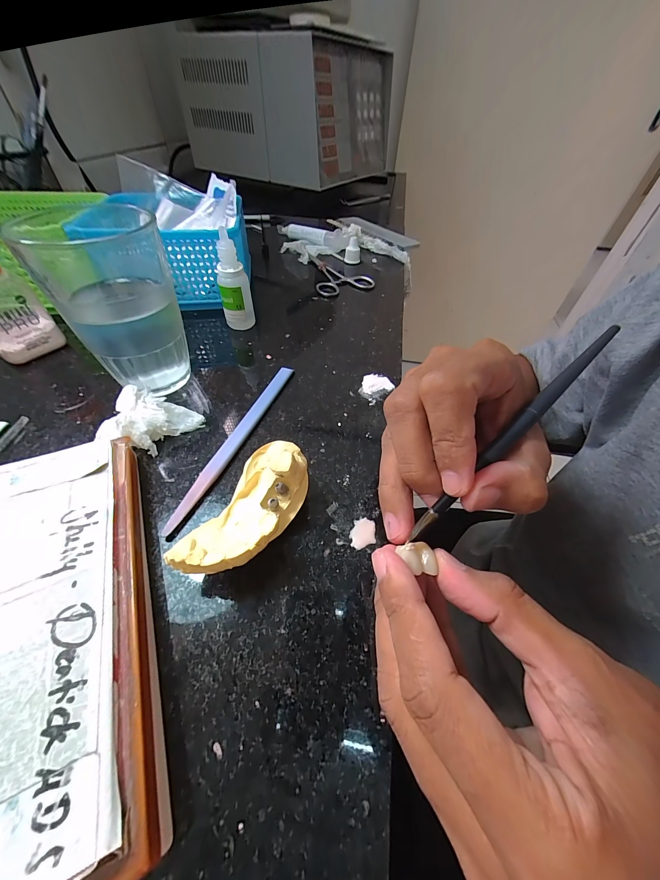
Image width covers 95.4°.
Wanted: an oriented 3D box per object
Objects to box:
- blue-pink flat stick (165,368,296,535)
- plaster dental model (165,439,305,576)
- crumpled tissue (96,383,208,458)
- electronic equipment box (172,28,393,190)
[{"bbox_3d":[-0.054,-0.004,0.183,0.009,0.006,0.134,16,50,10],"label":"blue-pink flat stick"},{"bbox_3d":[-0.034,0.032,0.135,0.032,0.035,0.068,23,52,16],"label":"plaster dental model"},{"bbox_3d":[-0.110,-0.014,0.178,0.043,0.022,0.048,33,55,22],"label":"crumpled tissue"},{"bbox_3d":[-0.090,-0.776,0.708,0.401,0.189,0.359,28,54,19],"label":"electronic equipment box"}]

